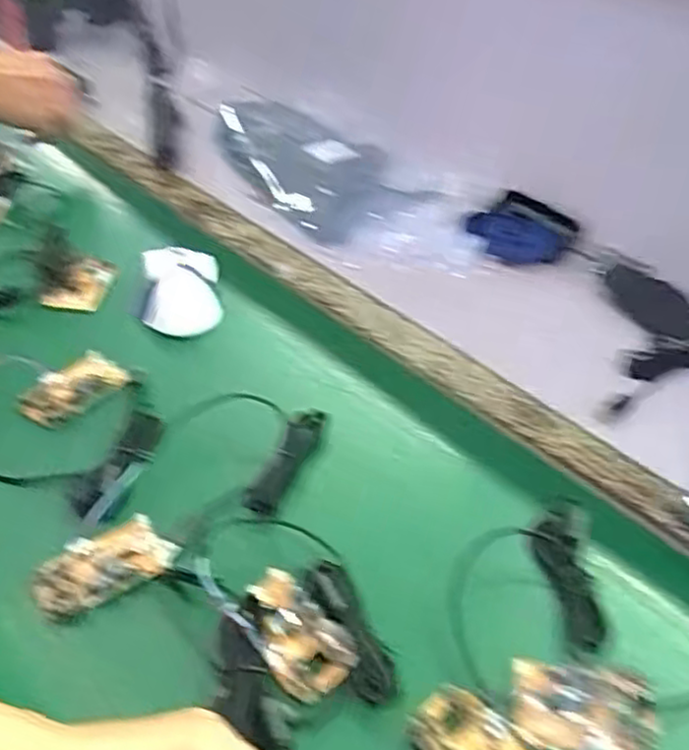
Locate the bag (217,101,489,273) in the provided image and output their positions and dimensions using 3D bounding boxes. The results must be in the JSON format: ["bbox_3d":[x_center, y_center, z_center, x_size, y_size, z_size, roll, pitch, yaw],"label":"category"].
[{"bbox_3d":[-0.017,-0.231,0.841,0.387,0.044,0.166,32,49,28],"label":"bag"}]

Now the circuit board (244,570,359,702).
[{"bbox_3d":[-0.032,0.156,0.437,0.046,0.017,0.078,-30,51,-32],"label":"circuit board"}]

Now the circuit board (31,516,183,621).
[{"bbox_3d":[-0.156,0.124,0.471,0.086,0.013,0.049,-20,47,-24],"label":"circuit board"}]

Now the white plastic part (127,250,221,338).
[{"bbox_3d":[-0.161,-0.081,0.684,0.081,0.036,0.108,-6,42,-10],"label":"white plastic part"}]

